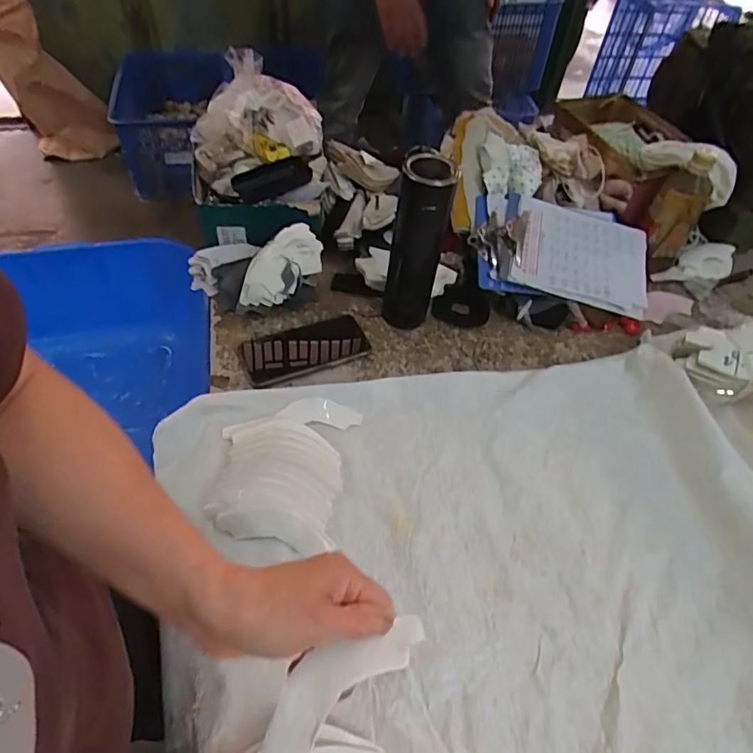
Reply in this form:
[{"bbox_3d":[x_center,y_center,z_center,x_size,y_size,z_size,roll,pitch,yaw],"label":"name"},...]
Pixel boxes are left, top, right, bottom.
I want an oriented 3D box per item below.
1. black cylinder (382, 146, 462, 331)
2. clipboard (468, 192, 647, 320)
[{"bbox_3d":[0.051,-0.158,0.645,0.062,0.224,0.067,17,52,8],"label":"black cylinder"},{"bbox_3d":[0.269,-0.190,0.749,0.256,0.030,0.167,11,66,-5],"label":"clipboard"}]

